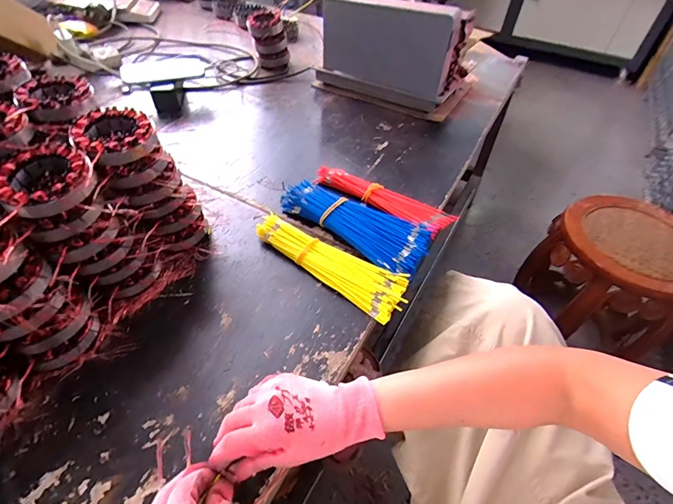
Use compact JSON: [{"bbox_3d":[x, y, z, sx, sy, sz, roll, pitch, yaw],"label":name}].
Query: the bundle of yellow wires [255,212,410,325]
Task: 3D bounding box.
[{"bbox_3d":[-0.009,0.011,0.539,0.241,0.028,0.071,32,54,23],"label":"bundle of yellow wires"}]

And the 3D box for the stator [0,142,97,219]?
[{"bbox_3d":[-0.301,-0.071,0.386,0.087,0.036,0.094,-33,58,-28],"label":"stator"}]

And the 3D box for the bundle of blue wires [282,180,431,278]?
[{"bbox_3d":[0.025,-0.046,0.582,0.245,0.038,0.096,28,53,20],"label":"bundle of blue wires"}]

